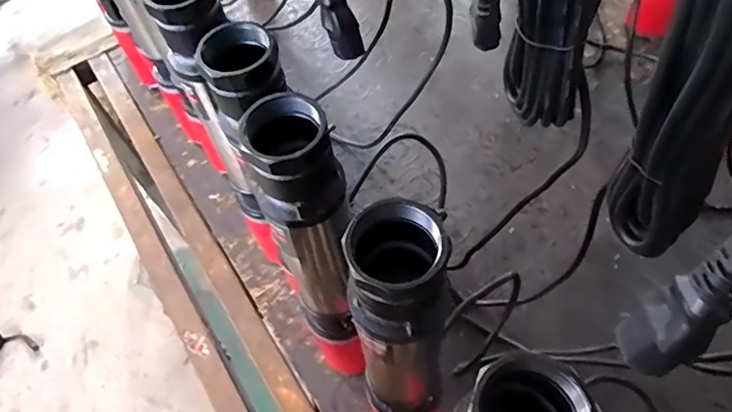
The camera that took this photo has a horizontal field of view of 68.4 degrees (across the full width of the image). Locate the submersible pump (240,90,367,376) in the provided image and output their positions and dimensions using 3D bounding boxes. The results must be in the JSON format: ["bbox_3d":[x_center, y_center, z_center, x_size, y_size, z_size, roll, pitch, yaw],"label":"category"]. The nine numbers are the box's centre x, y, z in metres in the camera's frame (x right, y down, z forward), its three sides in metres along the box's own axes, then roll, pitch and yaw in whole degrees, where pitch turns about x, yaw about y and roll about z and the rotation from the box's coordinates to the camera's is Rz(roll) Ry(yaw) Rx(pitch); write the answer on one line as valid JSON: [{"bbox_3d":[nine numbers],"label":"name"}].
[{"bbox_3d":[-0.040,0.056,0.484,0.061,0.378,0.069,9,60,10],"label":"submersible pump"}]

